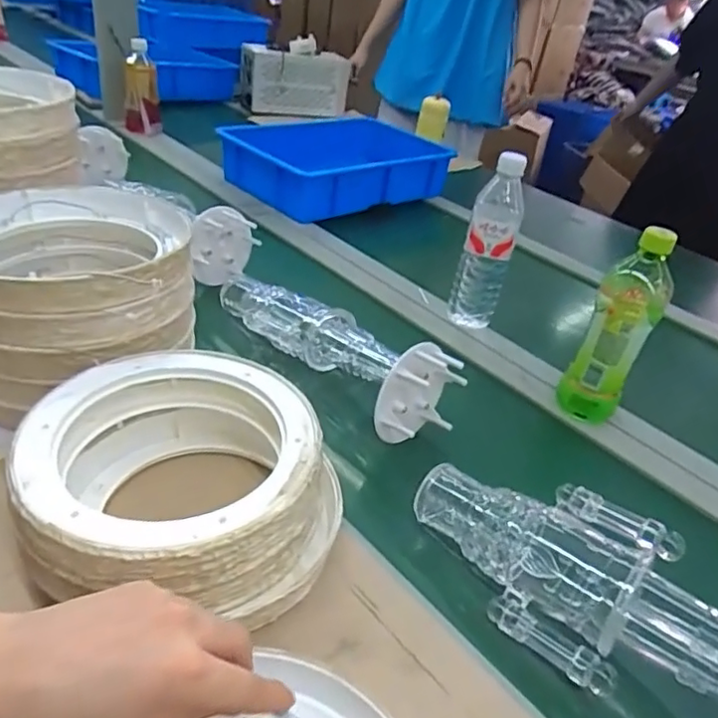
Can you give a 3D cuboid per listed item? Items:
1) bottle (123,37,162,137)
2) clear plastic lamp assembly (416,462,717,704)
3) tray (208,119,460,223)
[{"bbox_3d":[-0.474,-0.579,1.306,0.074,0.204,0.087,-2,35,-16],"label":"bottle"},{"bbox_3d":[0.185,0.168,0.434,0.316,0.087,0.107,30,39,29],"label":"clear plastic lamp assembly"},{"bbox_3d":[-0.044,-0.369,1.178,0.389,0.112,0.278,-20,43,-37],"label":"tray"}]

